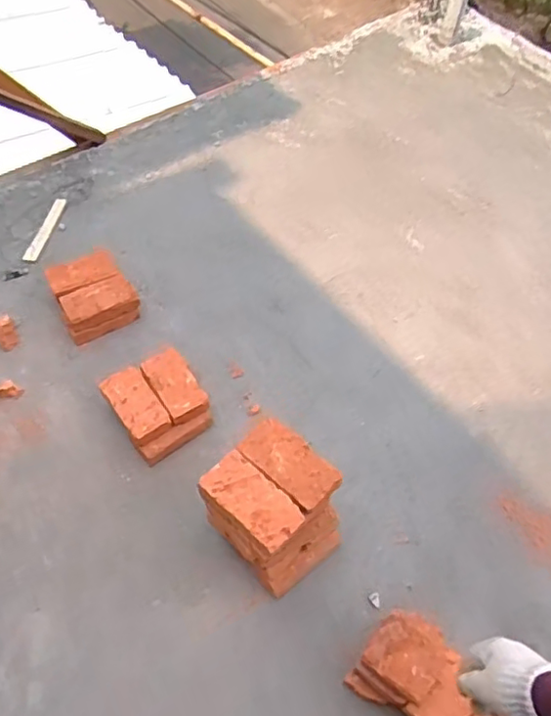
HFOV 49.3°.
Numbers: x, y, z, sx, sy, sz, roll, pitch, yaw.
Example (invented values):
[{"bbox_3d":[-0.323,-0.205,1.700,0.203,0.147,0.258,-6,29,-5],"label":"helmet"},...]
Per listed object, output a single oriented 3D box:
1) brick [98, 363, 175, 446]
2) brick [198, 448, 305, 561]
[{"bbox_3d":[-0.350,0.120,1.515,0.106,0.049,0.196,-27,61,-21],"label":"brick"},{"bbox_3d":[-0.053,0.299,1.190,0.210,0.090,0.120,40,62,22],"label":"brick"}]

